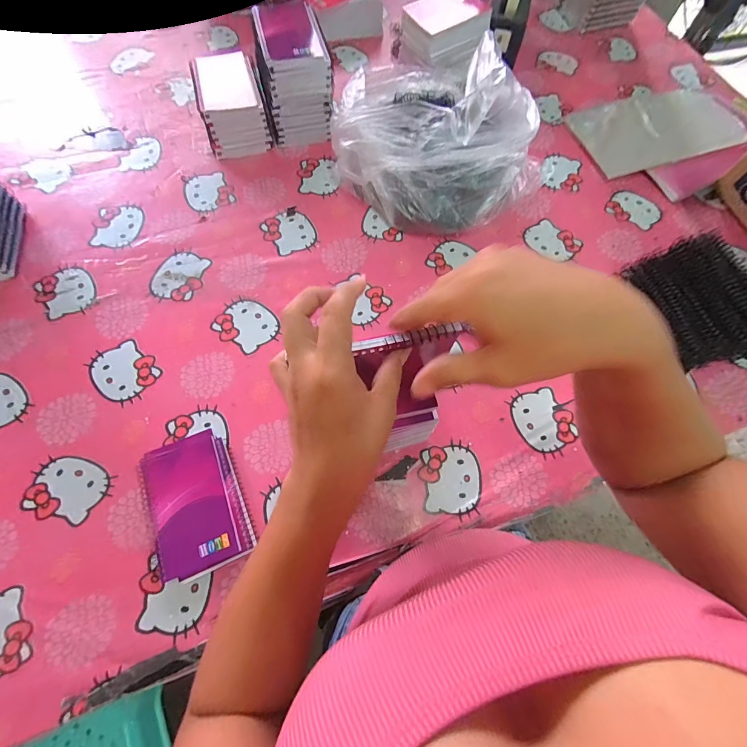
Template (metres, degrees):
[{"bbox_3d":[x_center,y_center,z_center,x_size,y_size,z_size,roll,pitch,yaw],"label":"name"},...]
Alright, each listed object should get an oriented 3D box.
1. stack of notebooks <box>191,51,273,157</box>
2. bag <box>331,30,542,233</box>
[{"bbox_3d":[-0.229,-0.437,0.602,0.096,0.079,0.131,-14,70,-8],"label":"stack of notebooks"},{"bbox_3d":[0.093,-0.345,0.528,0.276,0.168,0.227,34,71,11],"label":"bag"}]

